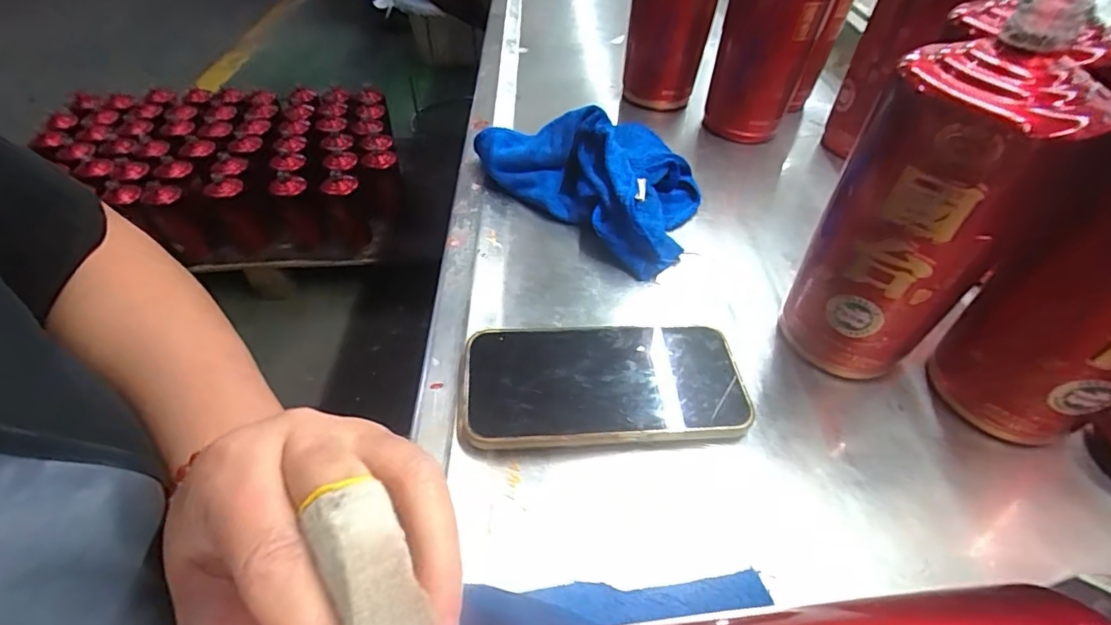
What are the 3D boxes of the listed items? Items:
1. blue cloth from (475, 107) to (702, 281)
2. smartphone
[{"bbox_3d":[0.041,-0.127,0.436,0.197,0.062,0.142,34,53,27],"label":"blue cloth"},{"bbox_3d":[0.027,0.038,0.306,0.158,0.009,0.078,-2,46,-5],"label":"smartphone"}]

